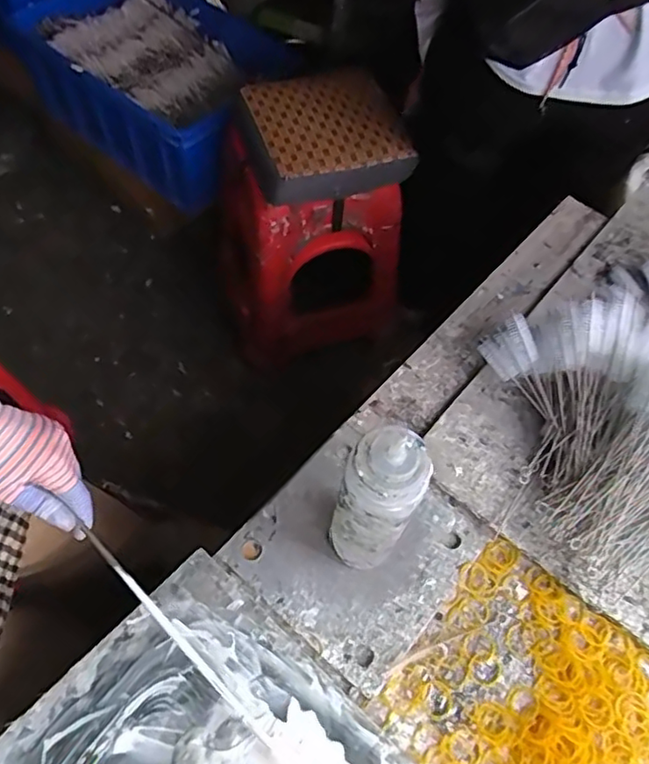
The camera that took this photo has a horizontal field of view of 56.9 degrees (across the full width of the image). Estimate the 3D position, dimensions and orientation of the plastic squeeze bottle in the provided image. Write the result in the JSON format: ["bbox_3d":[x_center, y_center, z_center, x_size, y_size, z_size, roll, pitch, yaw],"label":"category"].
[{"bbox_3d":[0.042,0.106,0.497,0.056,0.206,0.058,1,60,-2],"label":"plastic squeeze bottle"}]

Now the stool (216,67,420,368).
[{"bbox_3d":[-0.034,-0.347,1.288,0.354,0.494,0.322,-11,61,-9],"label":"stool"}]

